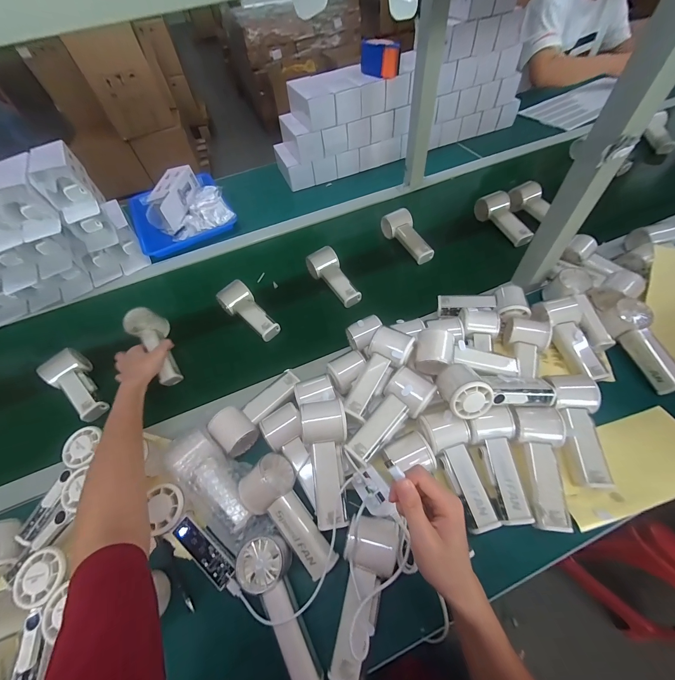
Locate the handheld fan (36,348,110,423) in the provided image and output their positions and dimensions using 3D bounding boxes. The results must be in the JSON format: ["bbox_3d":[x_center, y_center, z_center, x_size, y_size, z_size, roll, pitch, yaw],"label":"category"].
[{"bbox_3d":[-0.472,0.086,0.536,0.061,0.043,0.150,-39,72,-20],"label":"handheld fan"}]

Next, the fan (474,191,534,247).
[{"bbox_3d":[0.387,-0.281,0.679,0.048,0.051,0.156,-21,56,-9],"label":"fan"}]

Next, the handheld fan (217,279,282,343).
[{"bbox_3d":[-0.178,-0.058,0.586,0.061,0.044,0.141,-38,60,-20],"label":"handheld fan"}]

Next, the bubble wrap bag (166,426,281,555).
[{"bbox_3d":[-0.162,0.195,0.402,0.077,0.046,0.179,-40,74,-21],"label":"bubble wrap bag"}]

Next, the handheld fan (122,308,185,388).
[{"bbox_3d":[-0.336,0.013,0.547,0.058,0.045,0.151,-27,82,-13],"label":"handheld fan"}]

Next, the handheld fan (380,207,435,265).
[{"bbox_3d":[0.163,-0.240,0.682,0.047,0.059,0.149,-30,72,-15],"label":"handheld fan"}]

